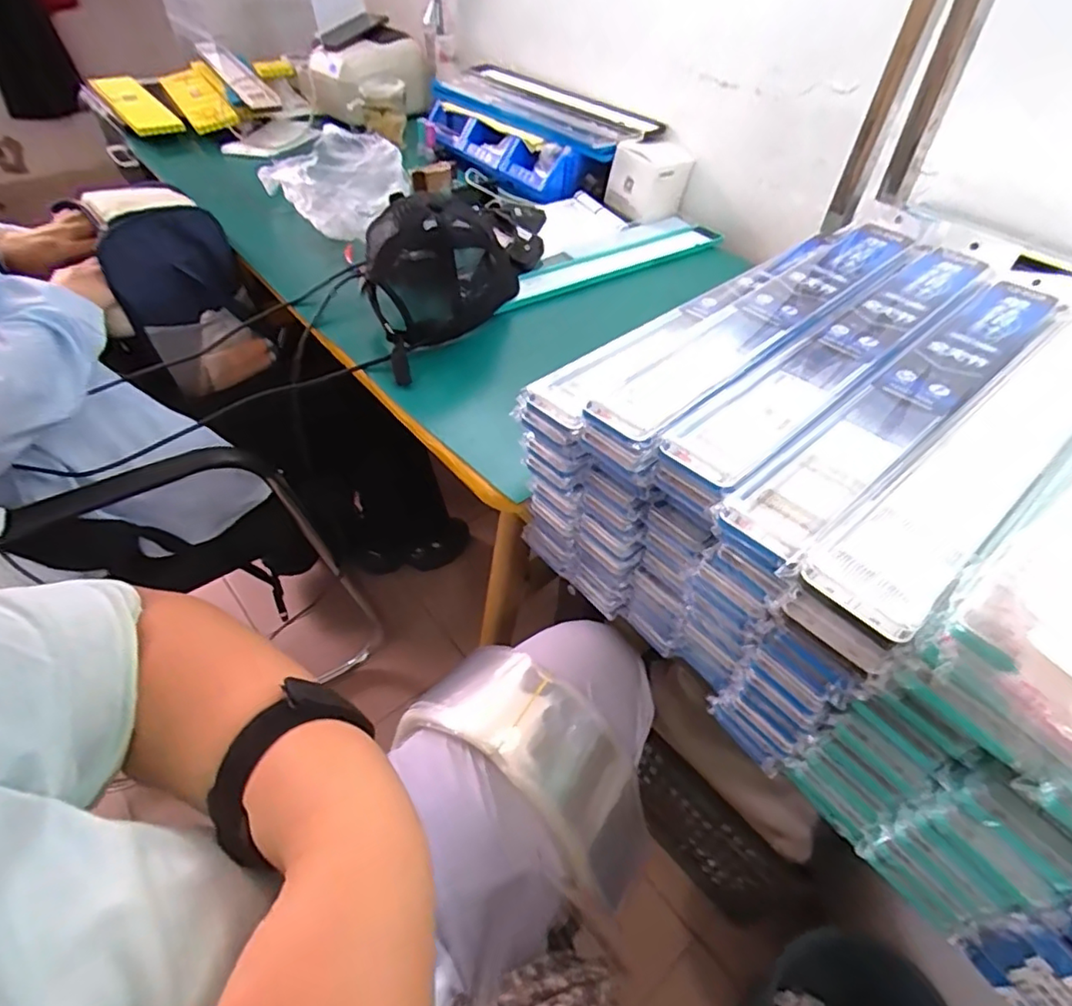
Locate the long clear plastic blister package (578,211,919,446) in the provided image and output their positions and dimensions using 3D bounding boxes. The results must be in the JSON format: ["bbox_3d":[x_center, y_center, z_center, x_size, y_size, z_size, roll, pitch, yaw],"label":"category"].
[{"bbox_3d":[0.212,-0.169,0.513,0.447,0.015,0.060,-35,58,-30],"label":"long clear plastic blister package"}]

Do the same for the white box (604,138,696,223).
[{"bbox_3d":[0.192,-0.555,1.031,0.097,0.101,0.100,-32,57,-29],"label":"white box"}]

